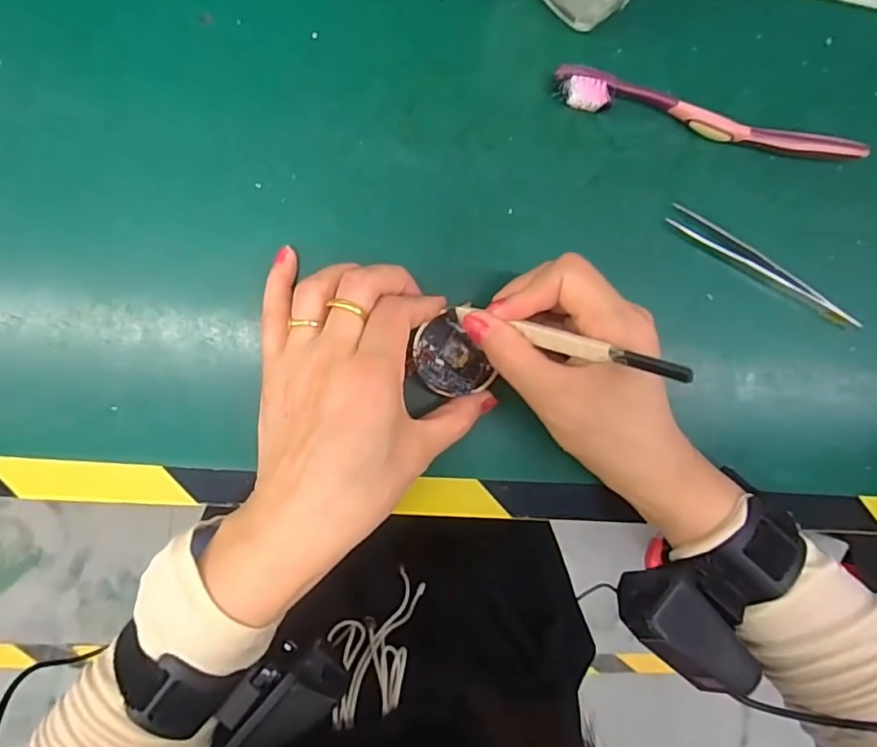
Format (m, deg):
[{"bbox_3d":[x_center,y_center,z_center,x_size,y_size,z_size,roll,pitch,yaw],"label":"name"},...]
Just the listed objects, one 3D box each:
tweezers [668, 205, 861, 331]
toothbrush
[{"bbox_3d":[0.179,-0.055,0.309,0.125,0.012,0.010,30,86,-9],"label":"tweezers"},{"bbox_3d":[0.147,-0.133,0.302,0.178,0.014,0.017,9,90,-10],"label":"toothbrush"}]

